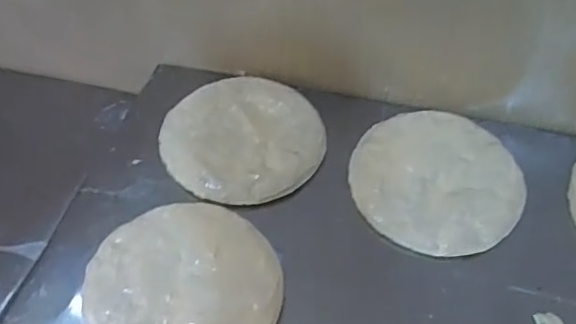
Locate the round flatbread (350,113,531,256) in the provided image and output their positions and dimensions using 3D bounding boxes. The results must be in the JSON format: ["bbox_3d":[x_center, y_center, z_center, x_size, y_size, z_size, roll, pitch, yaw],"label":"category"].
[{"bbox_3d":[0.172,0.014,0.694,0.189,0.016,0.201,-3,52,3],"label":"round flatbread"}]

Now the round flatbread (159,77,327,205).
[{"bbox_3d":[-0.059,-0.035,0.739,0.191,0.015,0.197,0,54,1],"label":"round flatbread"}]

